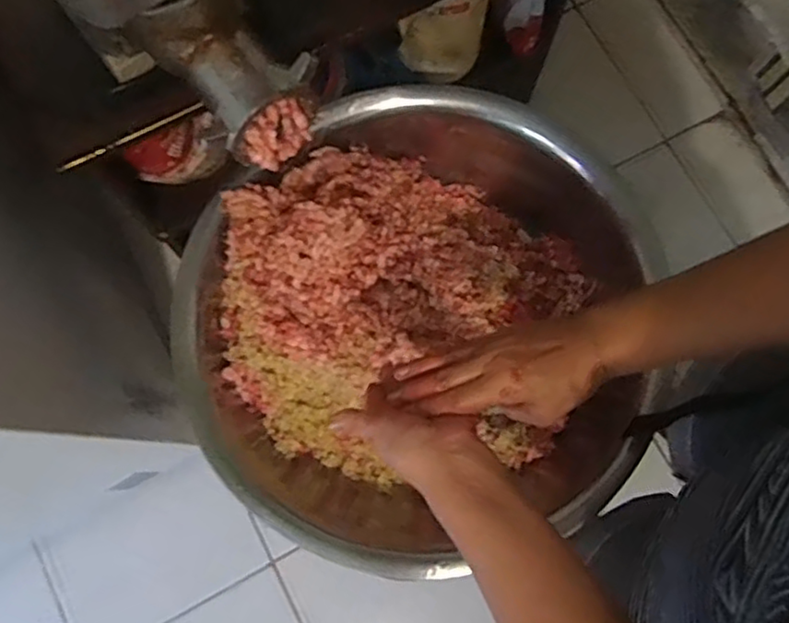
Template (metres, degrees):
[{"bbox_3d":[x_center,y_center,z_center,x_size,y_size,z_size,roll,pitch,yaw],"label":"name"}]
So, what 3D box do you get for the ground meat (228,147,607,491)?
[{"bbox_3d":[0.005,-0.015,0.834,0.447,0.189,0.435,0,77,-1],"label":"ground meat"}]

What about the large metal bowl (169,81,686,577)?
[{"bbox_3d":[0.045,0.016,0.838,0.564,0.206,0.586,0,77,-1],"label":"large metal bowl"}]

